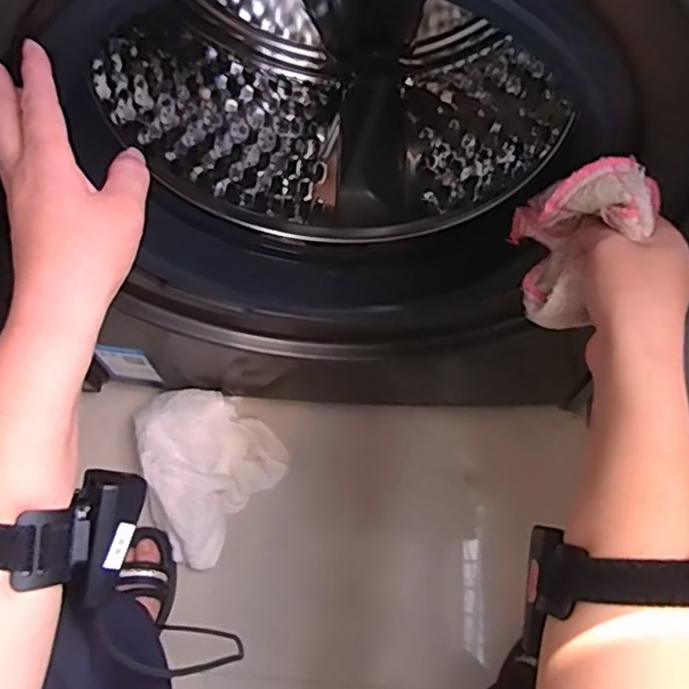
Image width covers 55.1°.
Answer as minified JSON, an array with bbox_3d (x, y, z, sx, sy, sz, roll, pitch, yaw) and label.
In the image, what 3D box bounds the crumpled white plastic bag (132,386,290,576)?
[{"bbox_3d":[-0.159,0.156,0.814,0.164,0.095,0.199,-11,66,-4],"label":"crumpled white plastic bag"}]

